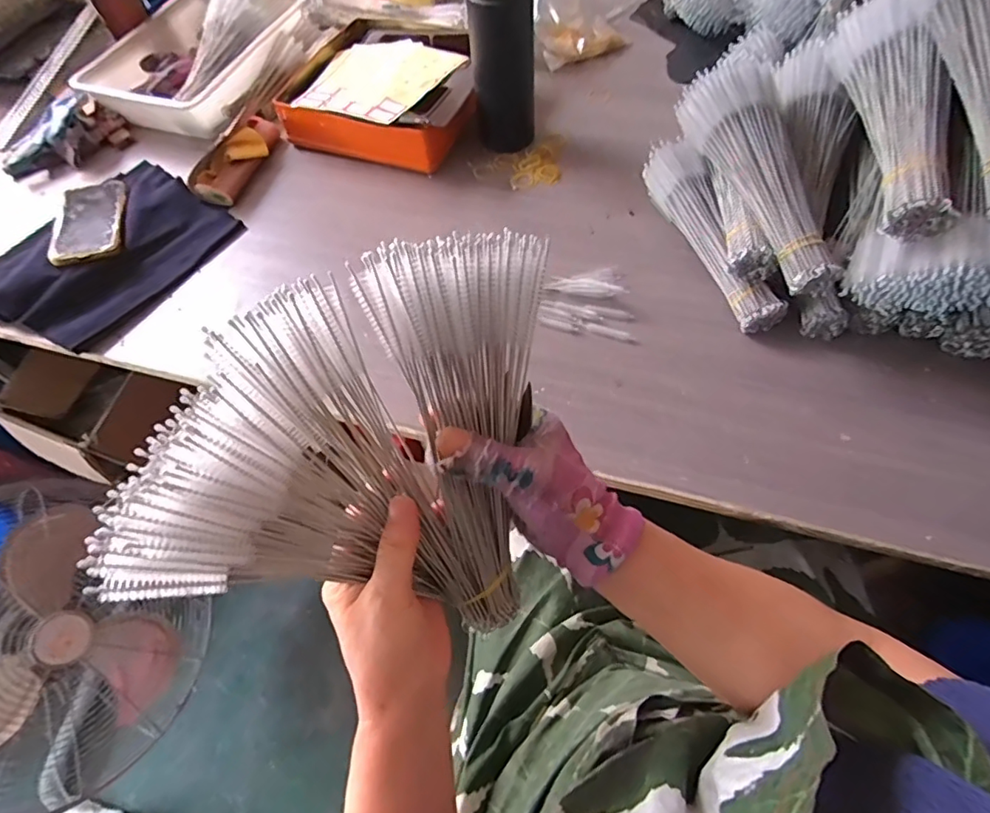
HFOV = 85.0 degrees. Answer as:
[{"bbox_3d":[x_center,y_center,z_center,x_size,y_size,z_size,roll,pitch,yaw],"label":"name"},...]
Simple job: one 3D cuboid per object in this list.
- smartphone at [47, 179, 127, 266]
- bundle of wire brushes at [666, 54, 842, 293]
[{"bbox_3d":[-0.533,-0.247,0.711,0.083,0.012,0.161,-15,57,-9],"label":"smartphone"},{"bbox_3d":[0.284,-0.238,0.565,0.084,0.064,0.257,-17,77,-6],"label":"bundle of wire brushes"}]

